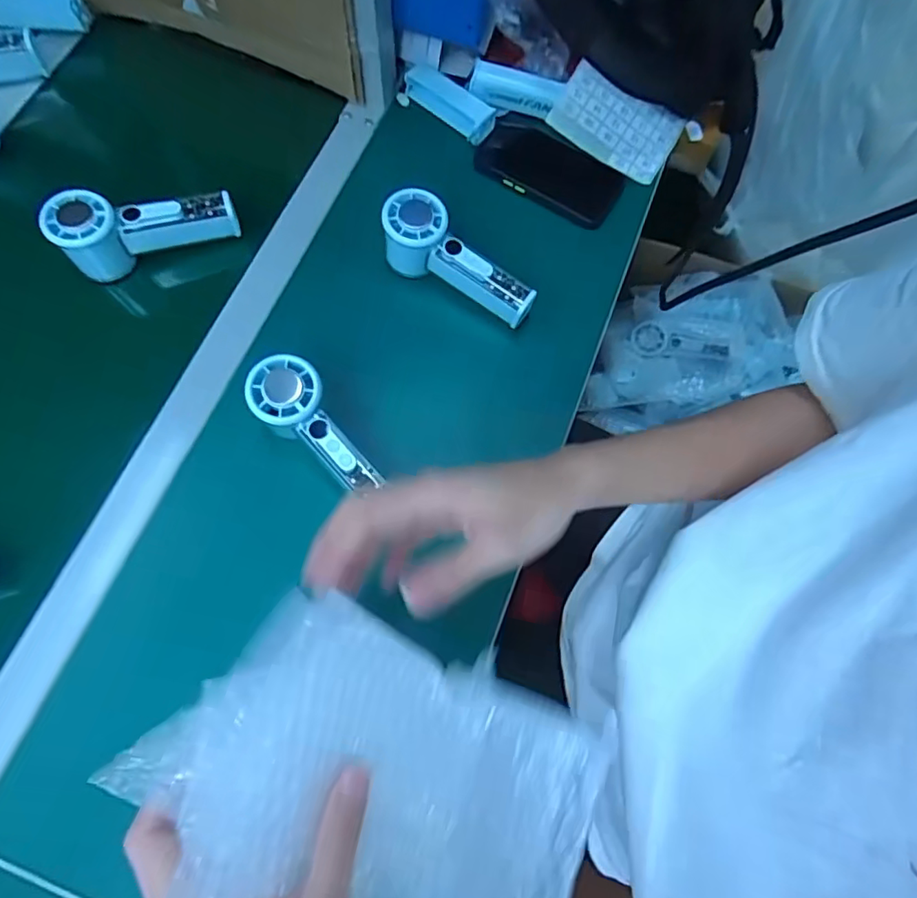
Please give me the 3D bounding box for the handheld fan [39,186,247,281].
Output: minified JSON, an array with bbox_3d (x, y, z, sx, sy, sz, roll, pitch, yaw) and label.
[{"bbox_3d":[-0.285,-0.210,0.504,0.148,0.060,0.044,-21,75,-8],"label":"handheld fan"}]

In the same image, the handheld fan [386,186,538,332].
[{"bbox_3d":[0.000,-0.170,0.500,0.154,0.055,0.060,31,74,8],"label":"handheld fan"}]

